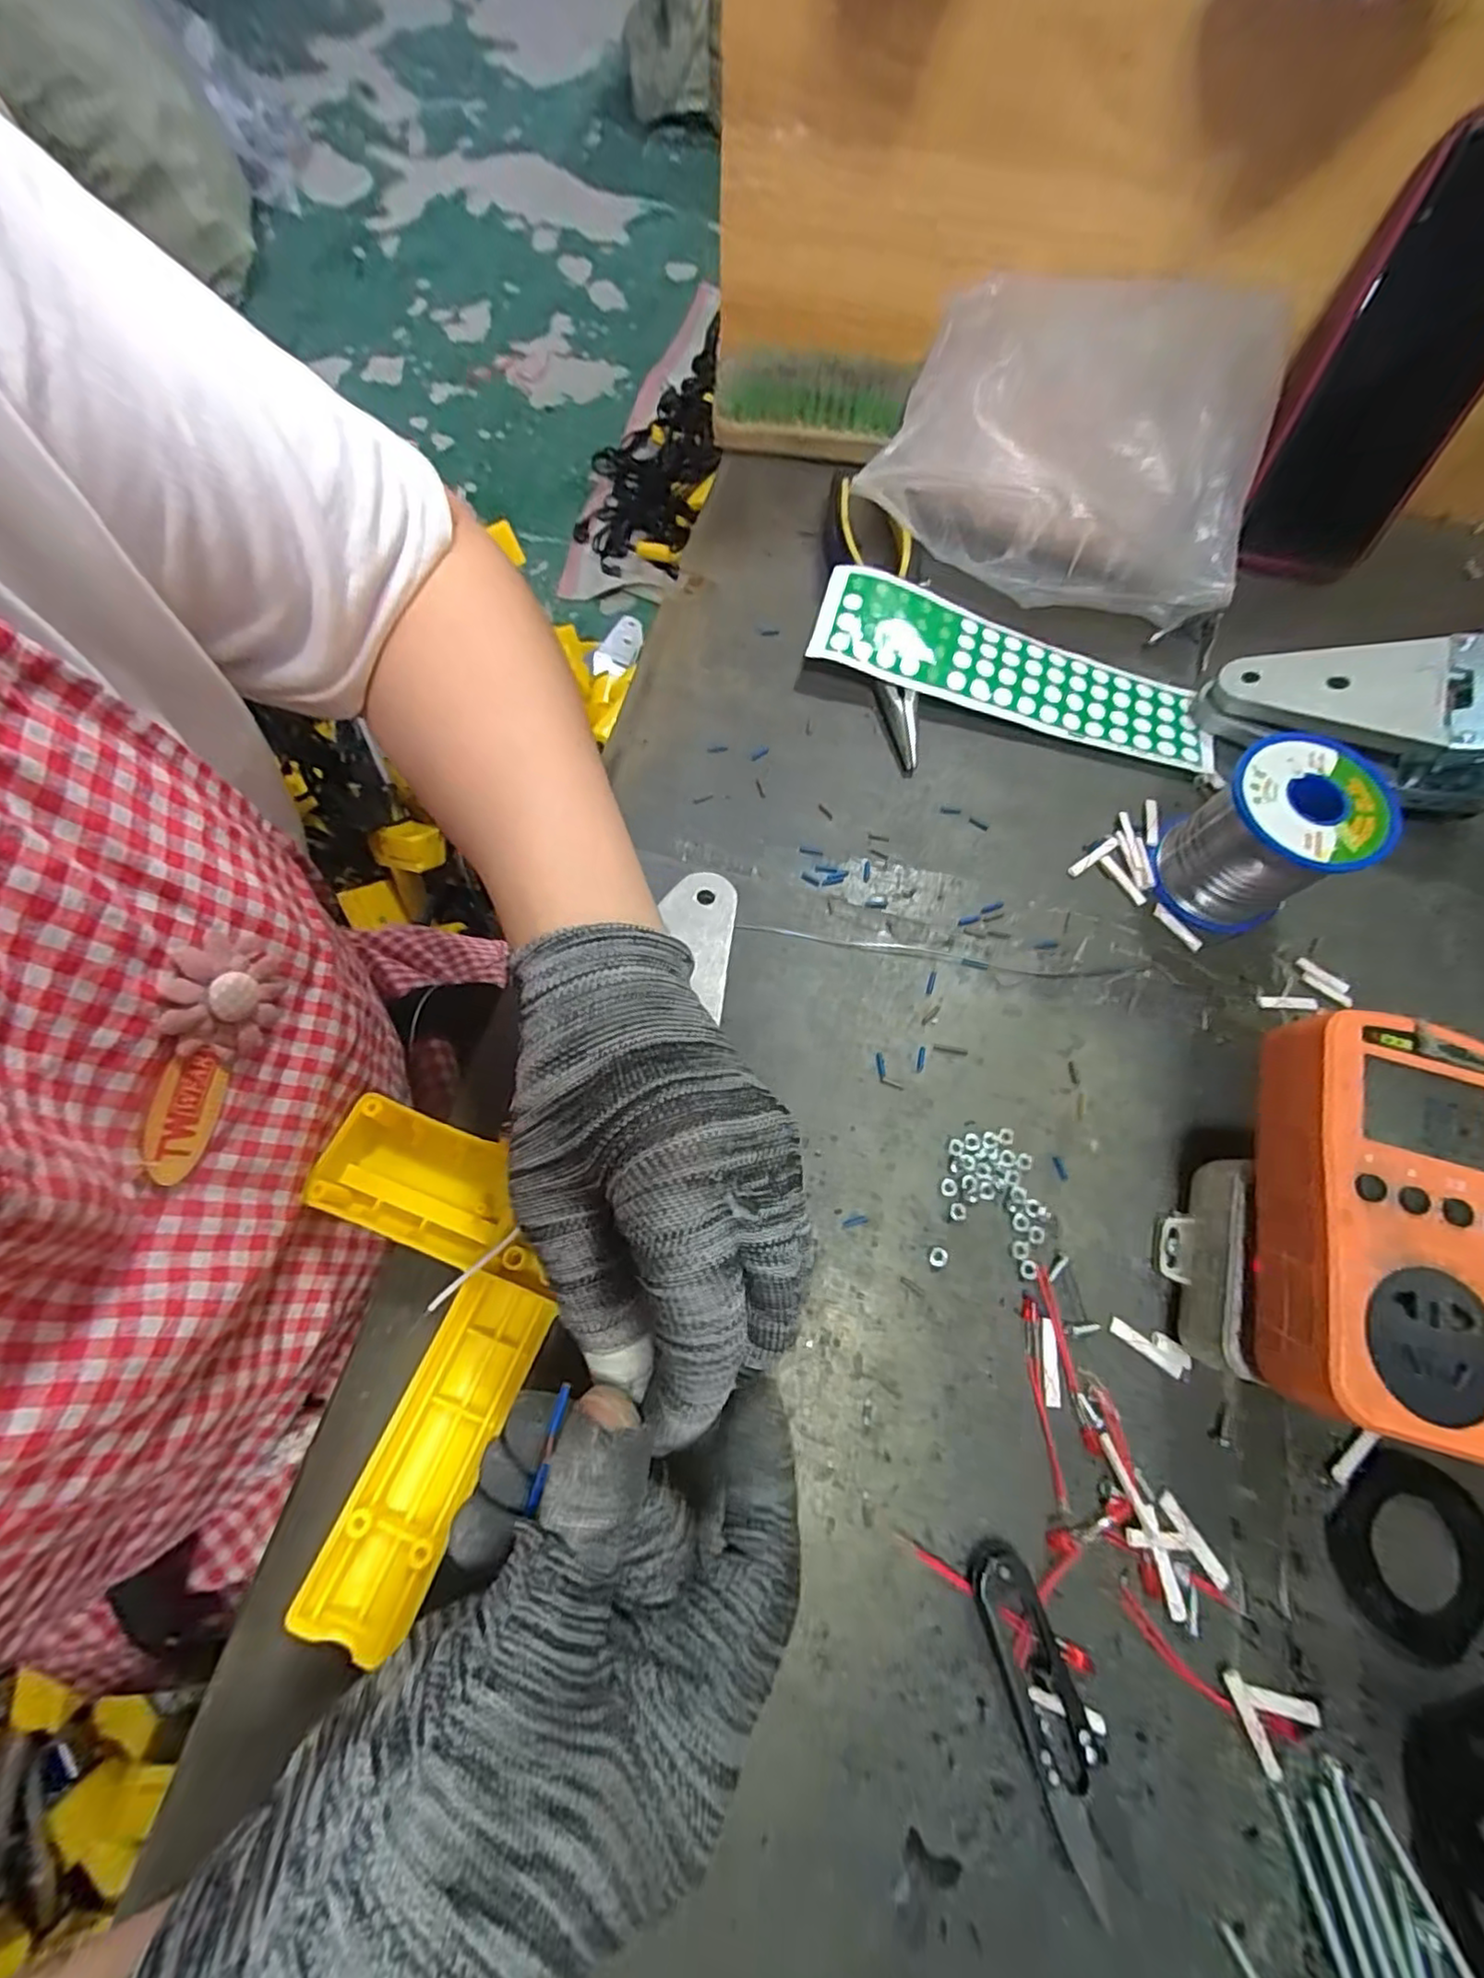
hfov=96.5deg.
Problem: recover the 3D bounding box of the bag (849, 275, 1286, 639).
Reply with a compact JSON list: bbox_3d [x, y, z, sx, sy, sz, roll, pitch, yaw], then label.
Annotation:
[{"bbox_3d":[0.177,-0.295,0.364,0.200,0.091,0.135,16,70,3],"label":"bag"}]

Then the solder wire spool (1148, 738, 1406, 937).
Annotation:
[{"bbox_3d":[0.236,-0.068,0.301,0.058,0.065,0.062,1,70,-2],"label":"solder wire spool"}]

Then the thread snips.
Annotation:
[{"bbox_3d":[0.101,0.236,0.213,0.021,0.011,0.091,-17,72,-8],"label":"thread snips"}]

